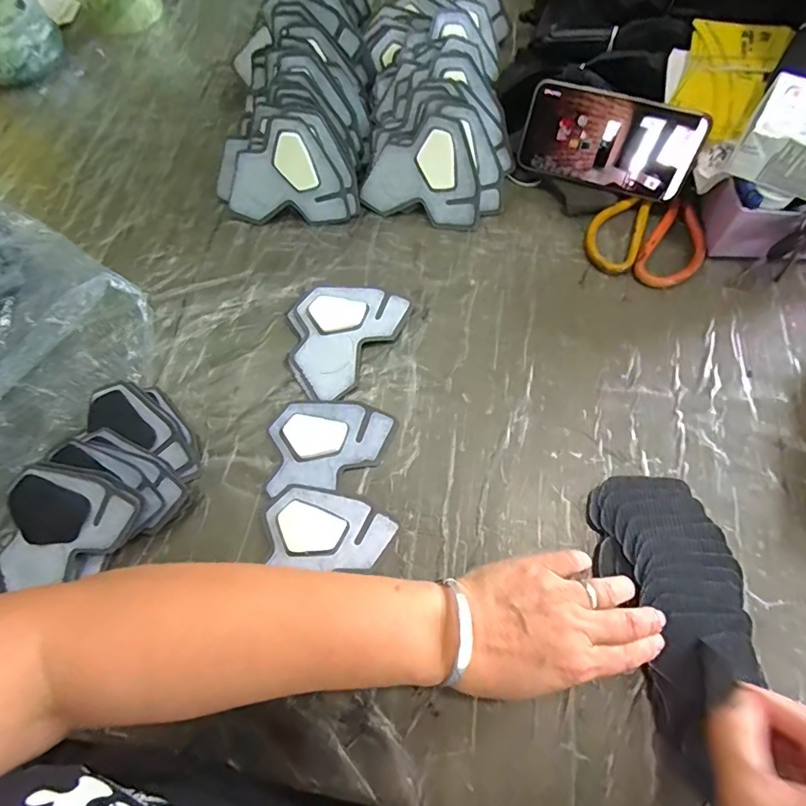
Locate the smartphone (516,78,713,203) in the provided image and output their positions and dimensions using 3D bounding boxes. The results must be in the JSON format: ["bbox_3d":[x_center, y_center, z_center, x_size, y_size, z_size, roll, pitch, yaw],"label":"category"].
[{"bbox_3d":[0.194,-0.247,0.452,0.155,0.076,0.009,22,43,12],"label":"smartphone"}]

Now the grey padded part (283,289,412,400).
[{"bbox_3d":[-0.064,-0.068,0.451,0.096,0.009,0.122,34,76,15],"label":"grey padded part"}]

